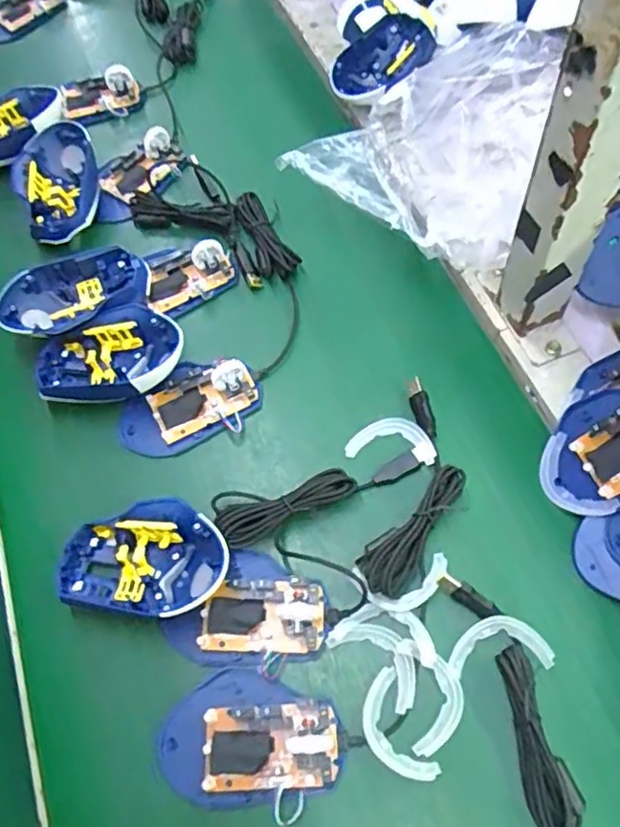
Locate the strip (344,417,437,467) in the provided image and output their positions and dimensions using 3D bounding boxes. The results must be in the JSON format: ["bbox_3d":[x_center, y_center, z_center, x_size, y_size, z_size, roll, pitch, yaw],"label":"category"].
[{"bbox_3d":[0.061,0.019,0.461,0.064,0.007,0.036,8,64,8],"label":"strip"}]

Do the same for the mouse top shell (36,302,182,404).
[{"bbox_3d":[-0.155,-0.041,0.483,0.114,0.035,0.080,-28,65,-10],"label":"mouse top shell"}]

